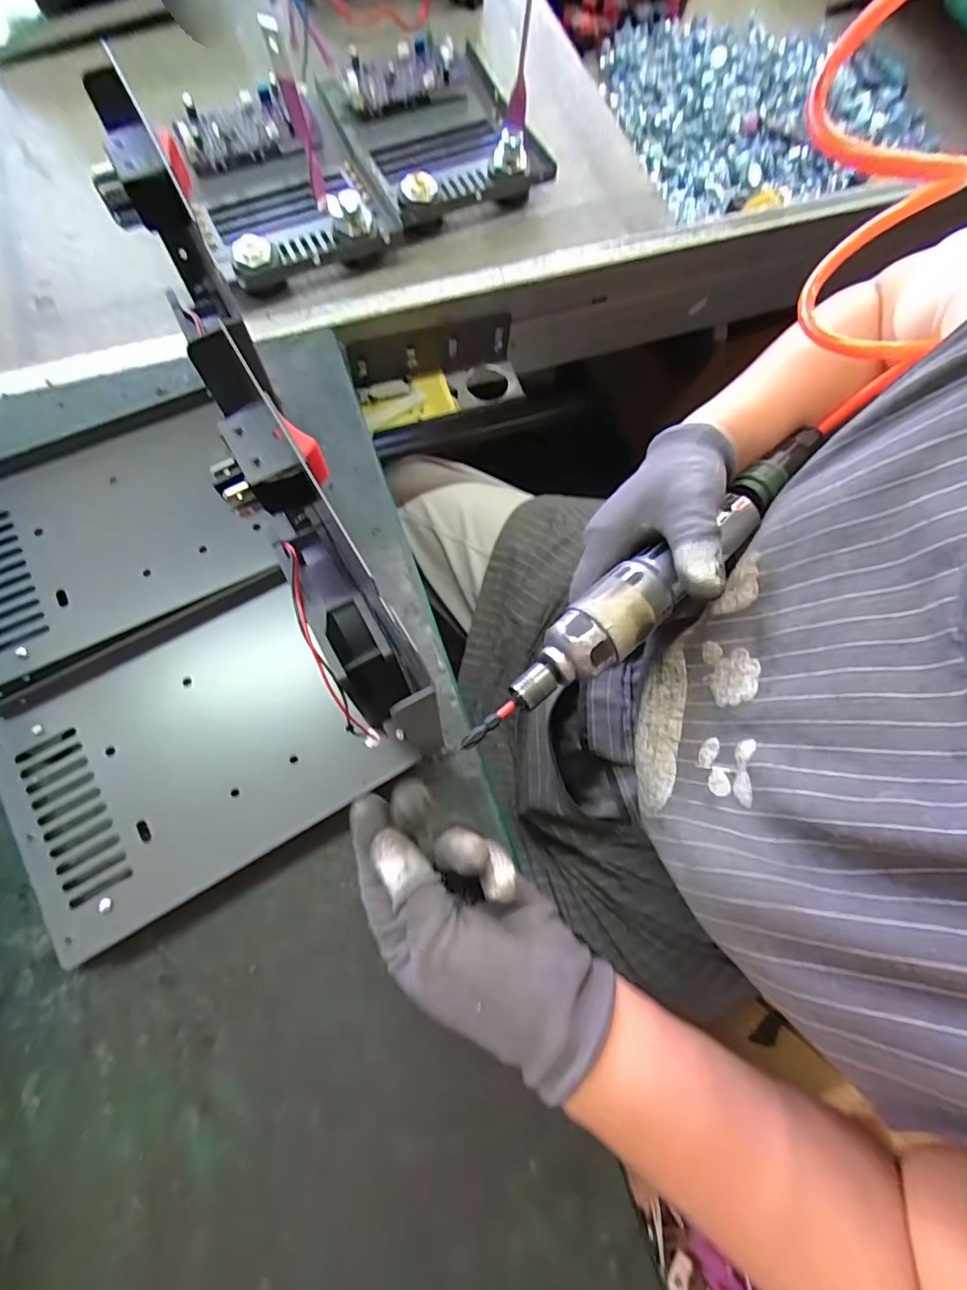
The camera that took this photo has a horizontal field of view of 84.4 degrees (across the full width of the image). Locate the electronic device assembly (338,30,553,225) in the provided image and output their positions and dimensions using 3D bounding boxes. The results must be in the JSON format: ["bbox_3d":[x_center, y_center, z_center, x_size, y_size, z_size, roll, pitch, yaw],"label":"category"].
[{"bbox_3d":[-0.037,-0.459,0.479,0.154,0.040,0.180,-21,77,-8],"label":"electronic device assembly"}]

